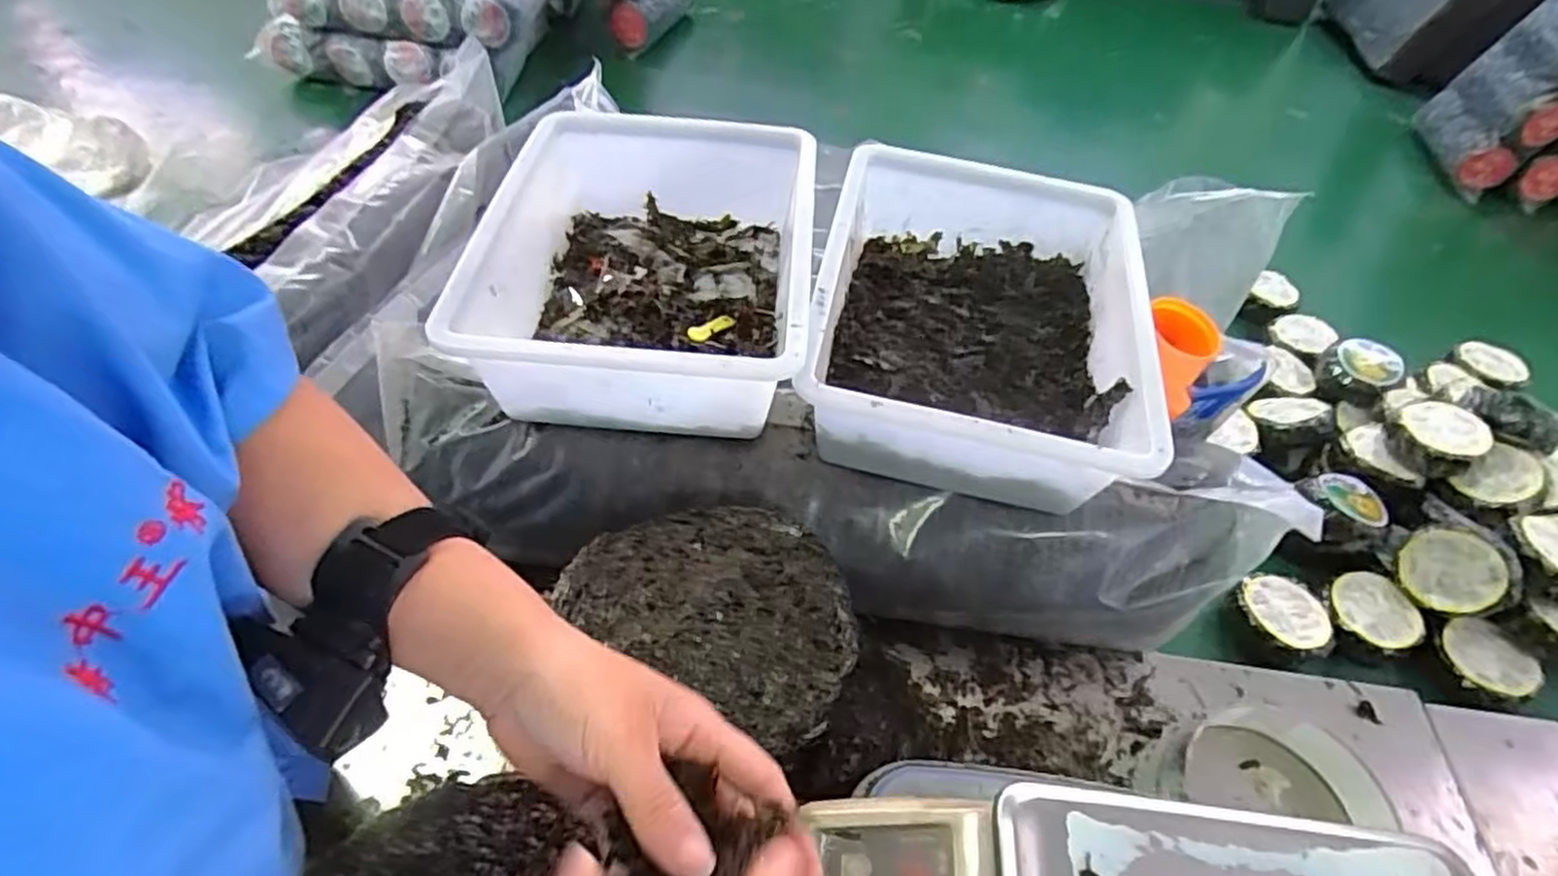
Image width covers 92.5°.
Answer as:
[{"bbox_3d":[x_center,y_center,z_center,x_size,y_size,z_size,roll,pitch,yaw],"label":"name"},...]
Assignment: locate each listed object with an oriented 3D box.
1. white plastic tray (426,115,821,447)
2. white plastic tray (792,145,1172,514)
[{"bbox_3d":[-0.114,-0.156,0.696,0.281,0.125,0.359,8,51,0],"label":"white plastic tray"},{"bbox_3d":[0.178,-0.106,0.681,0.276,0.111,0.349,12,51,4],"label":"white plastic tray"}]

